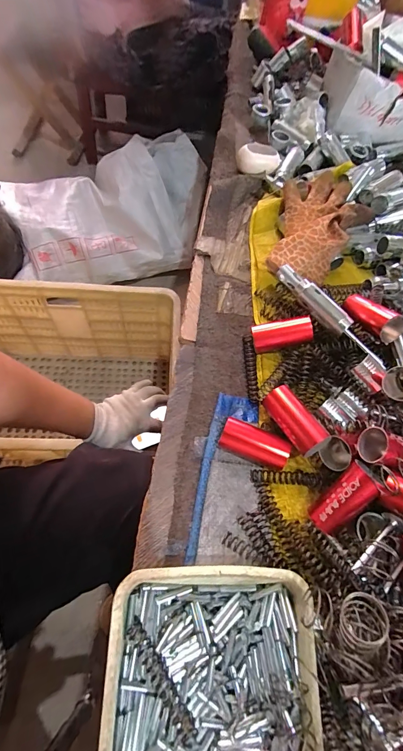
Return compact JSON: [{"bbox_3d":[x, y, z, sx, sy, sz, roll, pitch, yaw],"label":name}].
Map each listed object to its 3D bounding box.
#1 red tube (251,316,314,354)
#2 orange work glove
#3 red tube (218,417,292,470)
[{"bbox_3d":[0.087,-0.044,0.364,0.061,0.021,0.025,-12,63,9],"label":"red tube"},{"bbox_3d":[0.150,-0.196,0.433,0.115,0.045,0.193,23,64,6],"label":"orange work glove"},{"bbox_3d":[0.048,0.063,0.309,0.061,0.022,0.026,24,64,6],"label":"red tube"}]

